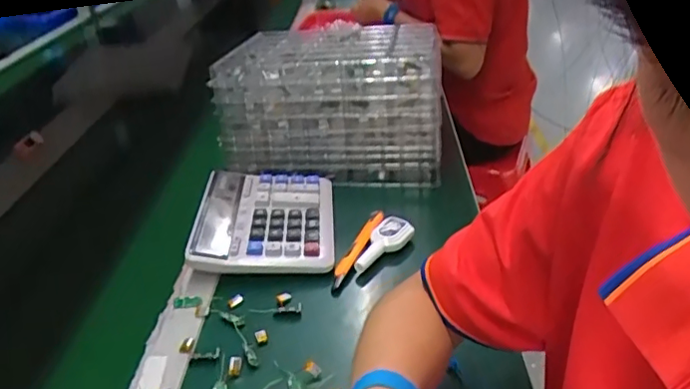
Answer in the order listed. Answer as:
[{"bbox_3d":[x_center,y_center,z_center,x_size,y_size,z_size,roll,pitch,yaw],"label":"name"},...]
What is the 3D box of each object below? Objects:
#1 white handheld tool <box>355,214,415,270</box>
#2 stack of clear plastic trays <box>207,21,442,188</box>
[{"bbox_3d":[0.039,0.056,0.635,0.036,0.019,0.086,25,53,38],"label":"white handheld tool"},{"bbox_3d":[-0.018,-0.133,0.814,0.294,0.165,0.184,0,31,7],"label":"stack of clear plastic trays"}]

